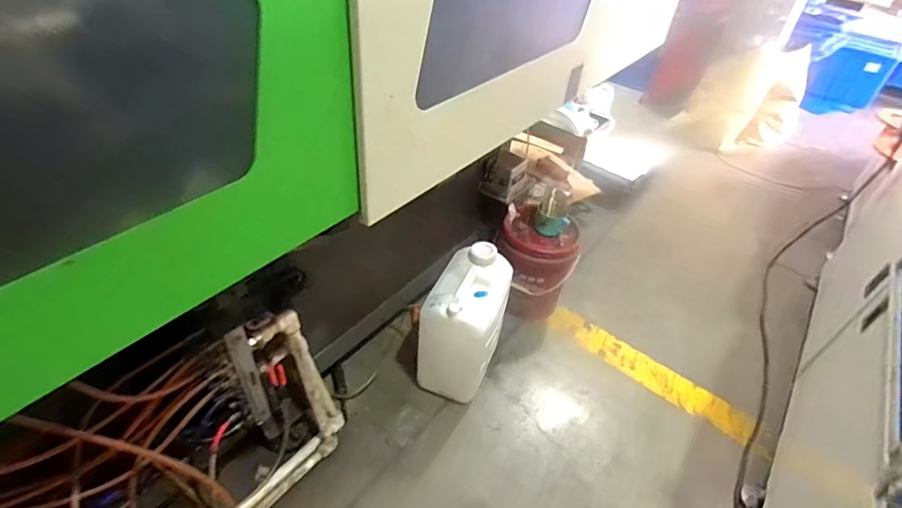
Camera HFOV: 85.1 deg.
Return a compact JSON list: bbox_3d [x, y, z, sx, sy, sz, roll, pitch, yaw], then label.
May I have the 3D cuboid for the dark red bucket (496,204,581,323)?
[{"bbox_3d":[0.313,0.043,1.856,0.280,0.353,0.274,4,41,-3],"label":"dark red bucket"}]

